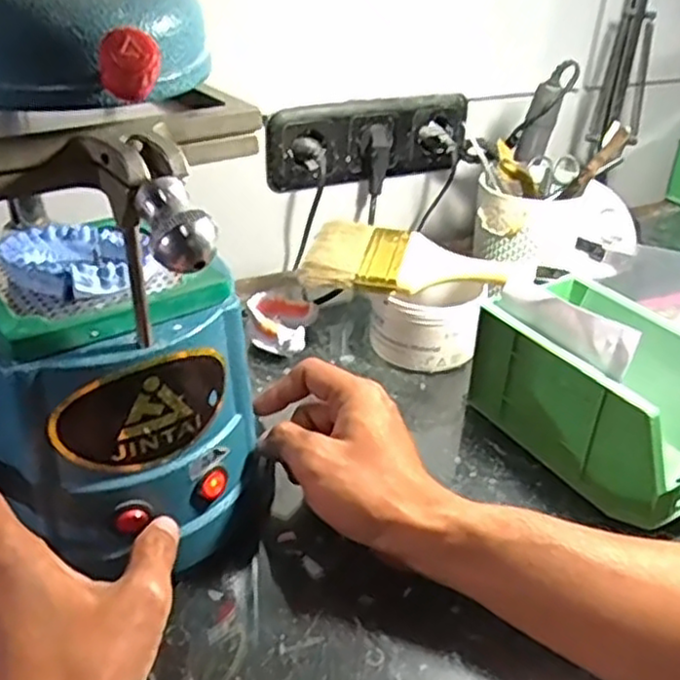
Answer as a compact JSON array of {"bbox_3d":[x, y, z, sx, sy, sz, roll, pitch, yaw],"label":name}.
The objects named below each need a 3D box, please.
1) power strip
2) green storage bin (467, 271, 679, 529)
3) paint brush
[{"bbox_3d":[0.033,-0.197,0.711,0.219,0.075,0.048,-8,35,-13],"label":"power strip"},{"bbox_3d":[0.182,0.034,0.479,0.101,0.091,0.166,-17,38,-26],"label":"green storage bin"},{"bbox_3d":[0.054,-0.061,0.586,0.159,0.030,0.096,7,32,7],"label":"paint brush"}]

